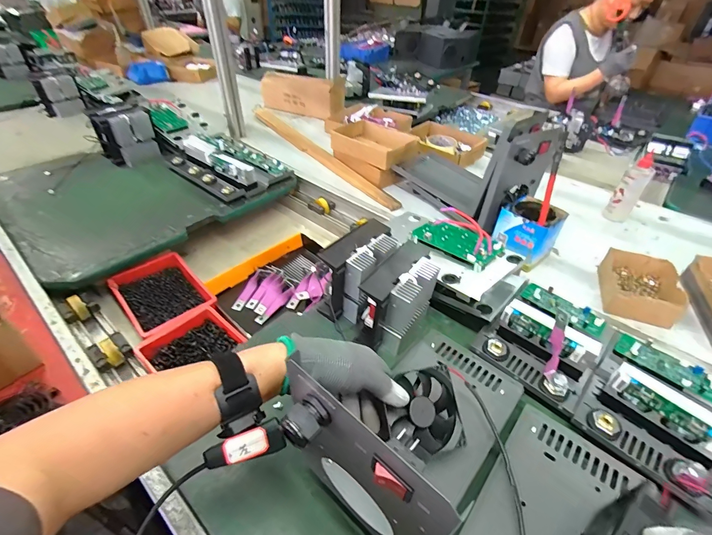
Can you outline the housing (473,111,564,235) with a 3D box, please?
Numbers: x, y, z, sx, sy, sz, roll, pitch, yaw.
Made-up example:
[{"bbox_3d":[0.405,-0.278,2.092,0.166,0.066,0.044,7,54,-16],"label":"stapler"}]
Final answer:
[{"bbox_3d":[0.328,-0.175,0.730,0.162,0.244,0.073,-28,50,-30],"label":"housing"}]

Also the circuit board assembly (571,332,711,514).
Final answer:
[{"bbox_3d":[0.399,0.166,0.443,0.149,0.058,0.191,34,51,31],"label":"circuit board assembly"}]

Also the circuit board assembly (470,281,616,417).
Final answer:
[{"bbox_3d":[0.293,0.089,0.520,0.148,0.065,0.200,35,51,31],"label":"circuit board assembly"}]

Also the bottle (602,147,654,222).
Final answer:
[{"bbox_3d":[0.633,-0.177,0.812,0.051,0.161,0.044,31,49,28],"label":"bottle"}]

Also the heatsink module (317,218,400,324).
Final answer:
[{"bbox_3d":[0.010,0.012,0.566,0.082,0.120,0.132,27,47,25],"label":"heatsink module"}]

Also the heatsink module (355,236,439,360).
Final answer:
[{"bbox_3d":[0.062,0.048,0.531,0.083,0.121,0.129,28,47,26],"label":"heatsink module"}]

